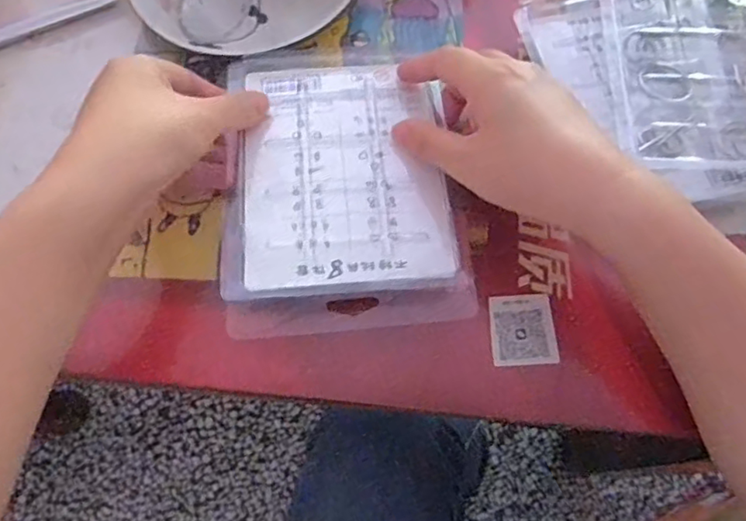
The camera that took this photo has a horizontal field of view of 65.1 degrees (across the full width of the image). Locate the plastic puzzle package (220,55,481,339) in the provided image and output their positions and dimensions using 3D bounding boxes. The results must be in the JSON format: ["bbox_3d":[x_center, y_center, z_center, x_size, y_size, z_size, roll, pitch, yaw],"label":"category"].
[{"bbox_3d":[-0.018,-0.049,0.337,0.126,0.020,0.178,-5,68,-2],"label":"plastic puzzle package"}]

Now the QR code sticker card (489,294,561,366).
[{"bbox_3d":[0.083,0.038,0.321,0.034,0.004,0.040,0,68,0],"label":"QR code sticker card"}]

